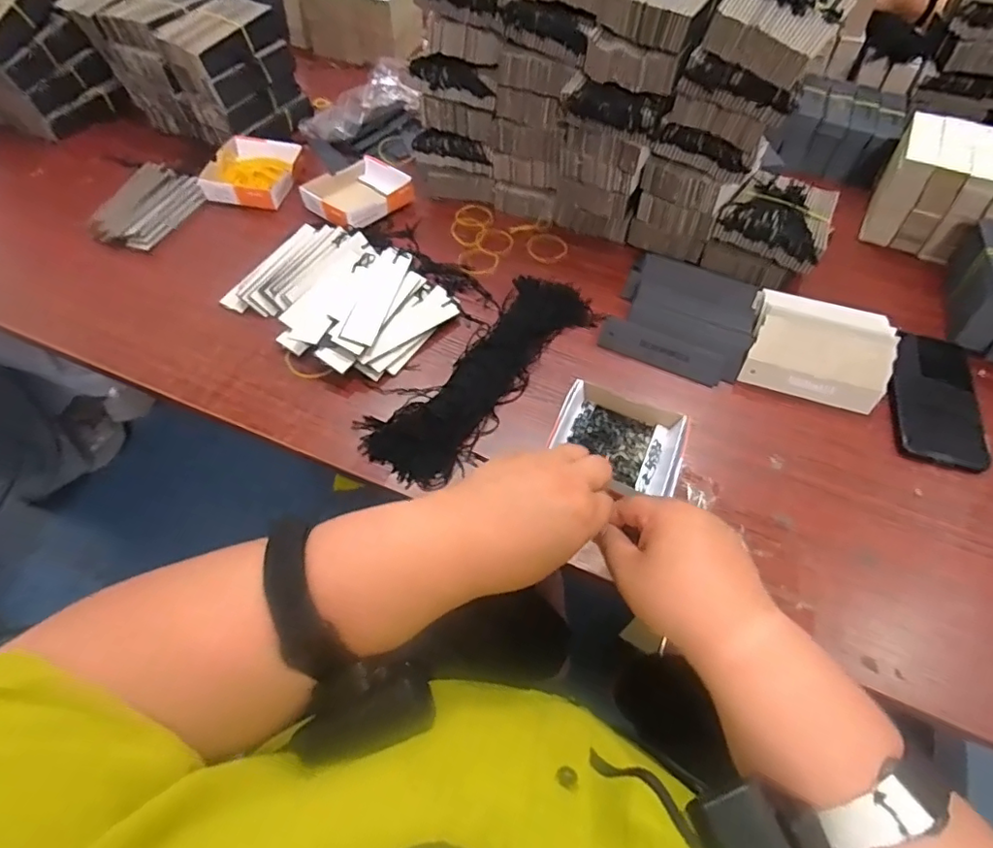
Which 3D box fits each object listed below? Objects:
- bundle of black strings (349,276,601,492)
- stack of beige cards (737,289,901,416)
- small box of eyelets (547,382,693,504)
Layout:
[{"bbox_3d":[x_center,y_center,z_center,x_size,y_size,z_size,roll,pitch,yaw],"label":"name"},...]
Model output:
[{"bbox_3d":[-0.010,-0.068,0.575,0.106,0.040,0.310,32,62,20],"label":"bundle of black strings"},{"bbox_3d":[0.333,-0.082,0.573,0.132,0.029,0.124,21,58,13],"label":"stack of beige cards"},{"bbox_3d":[0.115,0.014,0.521,0.114,0.040,0.096,22,59,14],"label":"small box of eyelets"}]

